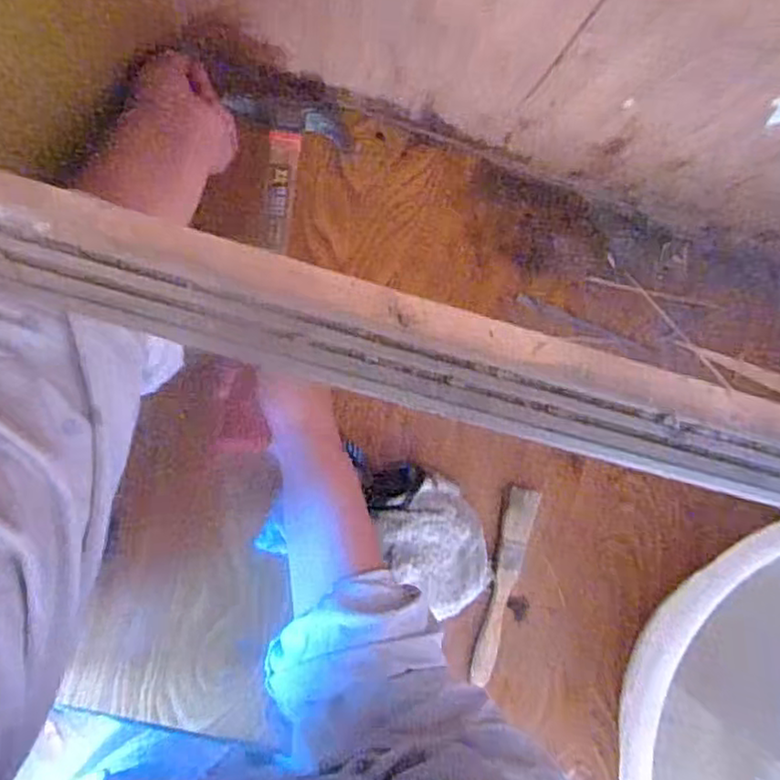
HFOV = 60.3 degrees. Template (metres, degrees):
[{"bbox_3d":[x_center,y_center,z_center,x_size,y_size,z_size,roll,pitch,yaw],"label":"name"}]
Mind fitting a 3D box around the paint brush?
[{"bbox_3d":[0.095,0.164,0.563,0.027,0.007,0.163,15,86,-9],"label":"paint brush"}]

